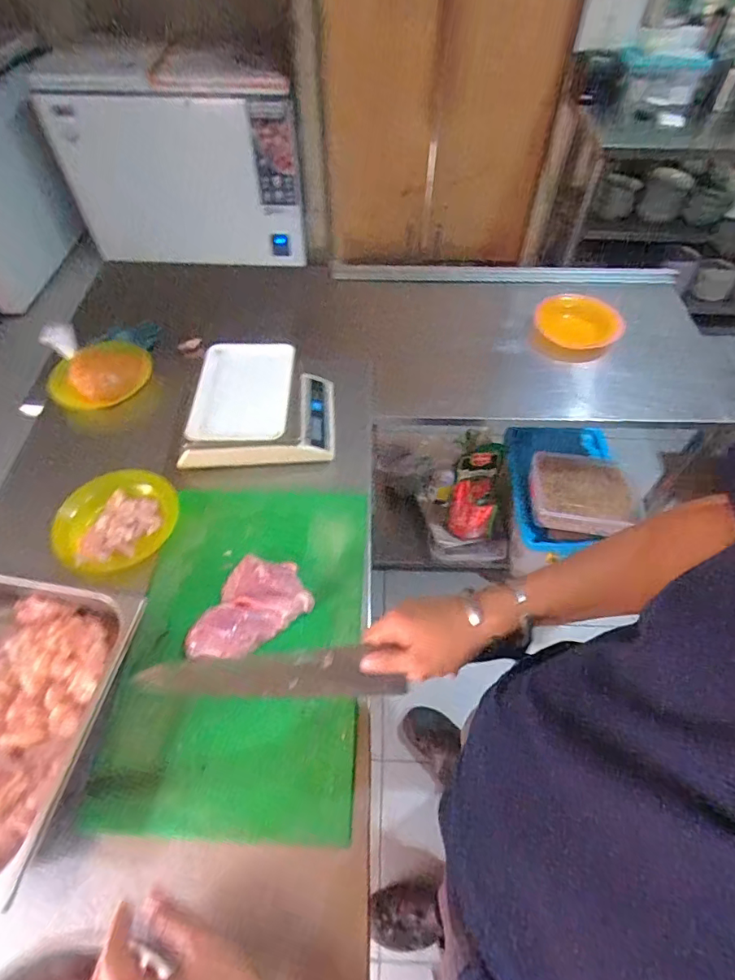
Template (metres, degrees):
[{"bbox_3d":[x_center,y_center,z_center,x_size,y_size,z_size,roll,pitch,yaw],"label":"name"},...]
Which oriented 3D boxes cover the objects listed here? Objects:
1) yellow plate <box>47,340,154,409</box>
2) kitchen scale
[{"bbox_3d":[-0.480,-0.221,0.918,0.185,0.023,0.179,10,55,7],"label":"yellow plate"},{"bbox_3d":[-0.178,-0.145,0.850,0.245,0.080,0.222,1,54,0],"label":"kitchen scale"}]

